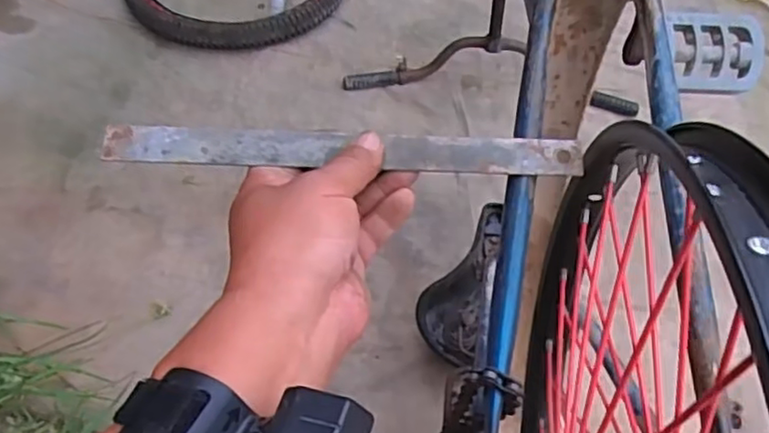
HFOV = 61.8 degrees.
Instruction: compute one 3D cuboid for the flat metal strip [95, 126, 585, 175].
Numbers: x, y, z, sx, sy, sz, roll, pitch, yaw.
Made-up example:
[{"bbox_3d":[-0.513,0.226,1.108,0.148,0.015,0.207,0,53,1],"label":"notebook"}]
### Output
[{"bbox_3d":[-0.020,-0.037,0.366,0.267,0.005,0.022,2,79,-3],"label":"flat metal strip"}]

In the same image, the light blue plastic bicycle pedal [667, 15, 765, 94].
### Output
[{"bbox_3d":[0.287,-0.142,0.564,0.080,0.065,0.019,5,6,9],"label":"light blue plastic bicycle pedal"}]

